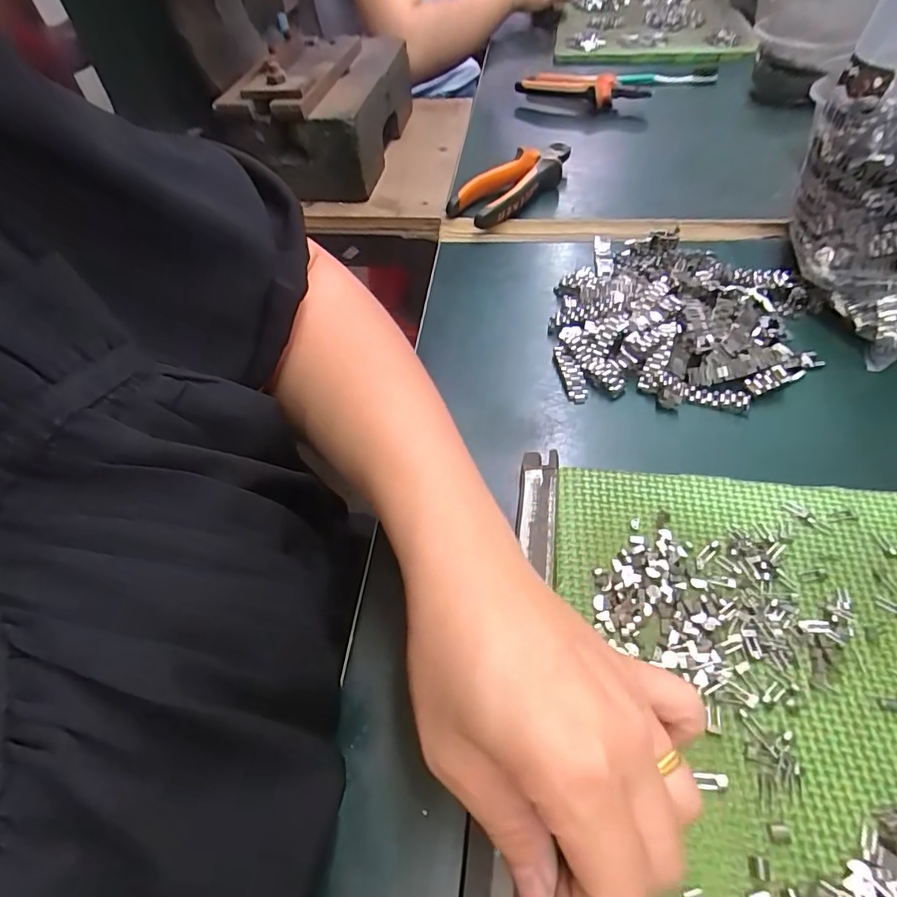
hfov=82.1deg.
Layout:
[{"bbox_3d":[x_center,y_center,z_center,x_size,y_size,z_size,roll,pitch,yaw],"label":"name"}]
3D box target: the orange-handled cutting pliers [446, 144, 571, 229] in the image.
[{"bbox_3d":[0.067,-0.252,0.485,0.054,0.025,0.146,37,63,28],"label":"orange-handled cutting pliers"}]

